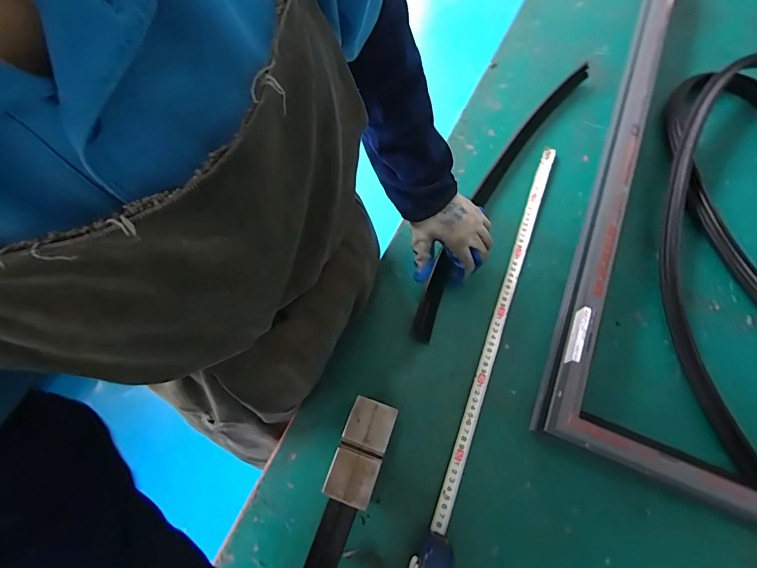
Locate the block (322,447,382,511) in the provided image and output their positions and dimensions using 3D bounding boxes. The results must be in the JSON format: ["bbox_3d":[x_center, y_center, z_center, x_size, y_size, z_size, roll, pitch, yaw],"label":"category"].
[{"bbox_3d":[-0.029,0.205,0.411,0.049,0.007,0.050,18,69,6],"label":"block"}]

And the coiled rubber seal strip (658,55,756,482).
[{"bbox_3d":[0.677,-0.072,0.561,0.514,0.053,0.725,11,69,5],"label":"coiled rubber seal strip"}]

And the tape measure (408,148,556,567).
[{"bbox_3d":[0.163,0.056,0.510,0.033,0.068,0.631,21,70,9],"label":"tape measure"}]

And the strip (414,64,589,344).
[{"bbox_3d":[0.199,-0.156,0.623,0.057,0.040,0.563,29,69,12],"label":"strip"}]

